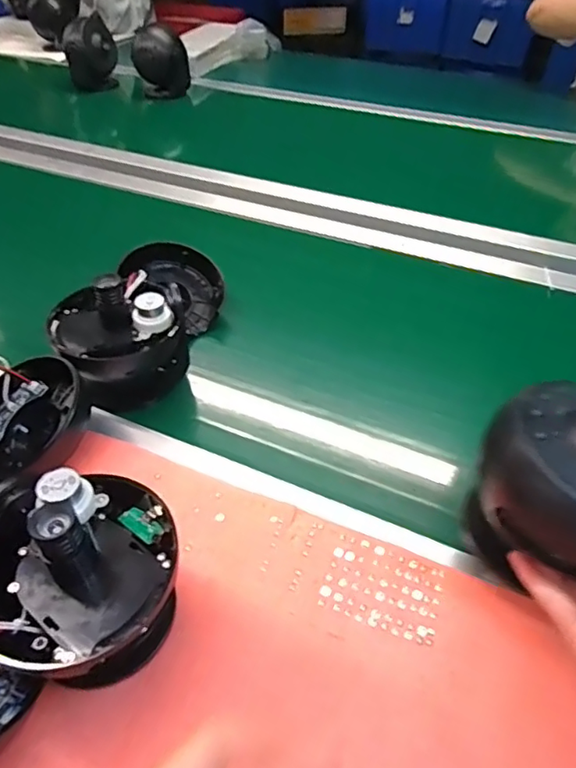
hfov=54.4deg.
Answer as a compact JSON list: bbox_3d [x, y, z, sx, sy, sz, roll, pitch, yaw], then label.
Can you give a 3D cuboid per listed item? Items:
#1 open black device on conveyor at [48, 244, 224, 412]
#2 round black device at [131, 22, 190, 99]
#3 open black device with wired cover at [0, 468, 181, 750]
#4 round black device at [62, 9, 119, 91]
[{"bbox_3d":[-0.145,-0.077,0.563,0.115,0.116,0.210,8,44,7],"label":"open black device on conveyor"},{"bbox_3d":[-0.264,-0.668,1.176,0.106,0.128,0.126,-2,44,-4],"label":"round black device"},{"bbox_3d":[-0.154,0.135,0.319,0.198,0.108,0.111,-26,49,-22],"label":"open black device with wired cover"},{"bbox_3d":[-0.428,-0.719,1.221,0.101,0.126,0.101,-9,45,-11],"label":"round black device"}]

